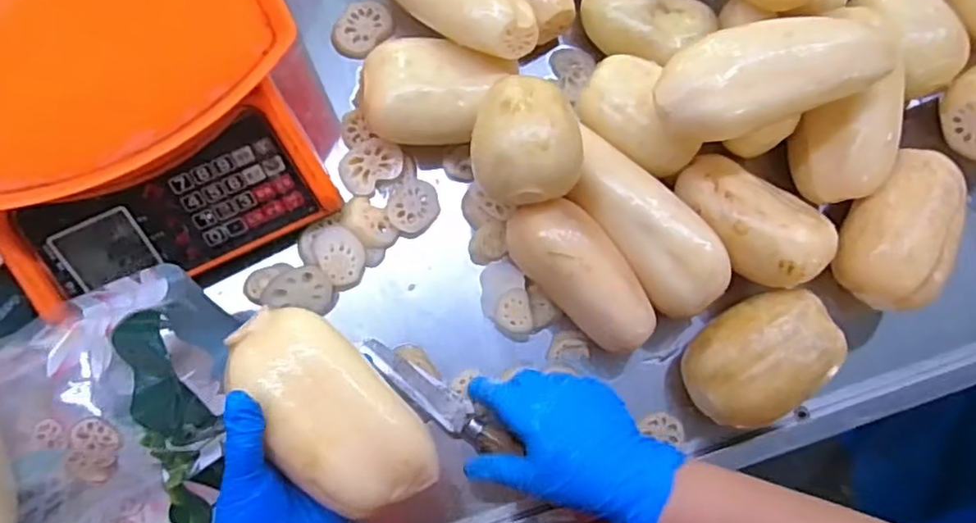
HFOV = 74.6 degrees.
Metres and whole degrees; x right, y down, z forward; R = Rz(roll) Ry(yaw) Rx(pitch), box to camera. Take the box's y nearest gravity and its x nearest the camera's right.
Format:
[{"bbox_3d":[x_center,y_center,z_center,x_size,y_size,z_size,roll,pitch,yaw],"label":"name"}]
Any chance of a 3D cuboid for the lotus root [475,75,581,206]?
[{"bbox_3d":[0.026,-0.088,0.471,0.075,0.058,0.087,-16,82,-6],"label":"lotus root"}]

